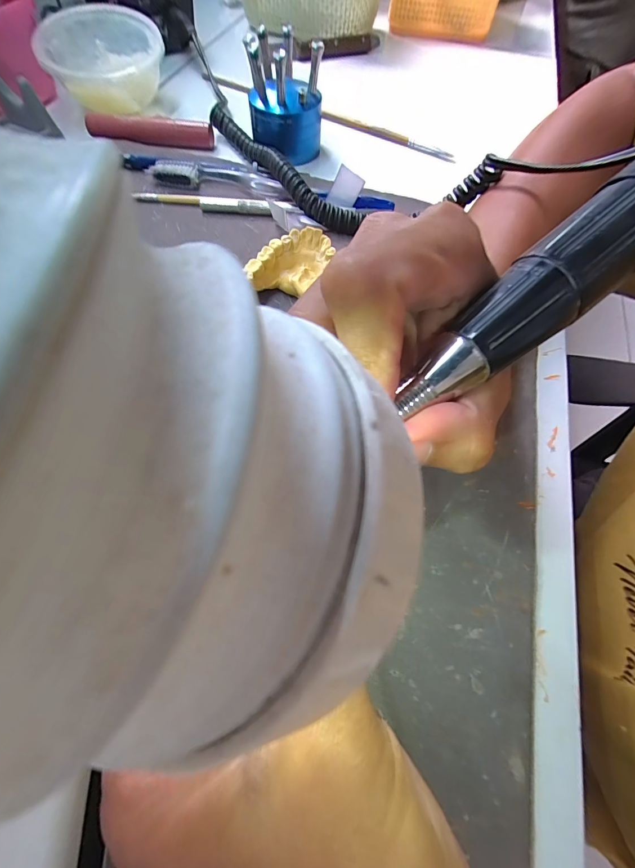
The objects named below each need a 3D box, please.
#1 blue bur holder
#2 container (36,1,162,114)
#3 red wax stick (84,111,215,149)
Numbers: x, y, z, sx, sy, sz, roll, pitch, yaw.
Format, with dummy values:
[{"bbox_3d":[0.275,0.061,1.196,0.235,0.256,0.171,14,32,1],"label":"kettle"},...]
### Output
[{"bbox_3d":[-0.025,-0.266,0.282,0.056,0.061,0.061,-2,62,-4],"label":"blue bur holder"},{"bbox_3d":[-0.187,-0.330,0.320,0.097,0.047,0.102,-11,64,-8],"label":"container"},{"bbox_3d":[-0.144,-0.260,0.304,0.105,0.015,0.017,2,63,-1],"label":"red wax stick"}]

